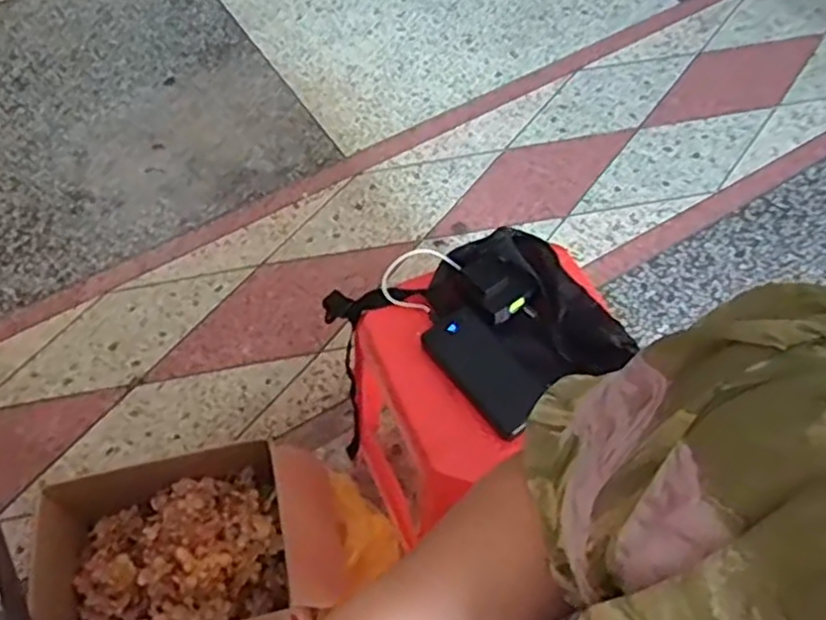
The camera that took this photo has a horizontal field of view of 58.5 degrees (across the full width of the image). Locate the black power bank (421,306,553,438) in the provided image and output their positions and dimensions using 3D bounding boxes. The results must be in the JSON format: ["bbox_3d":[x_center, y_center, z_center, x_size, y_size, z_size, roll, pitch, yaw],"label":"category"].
[{"bbox_3d":[0.082,0.063,0.828,0.073,0.025,0.153,-36,65,-14],"label":"black power bank"}]

